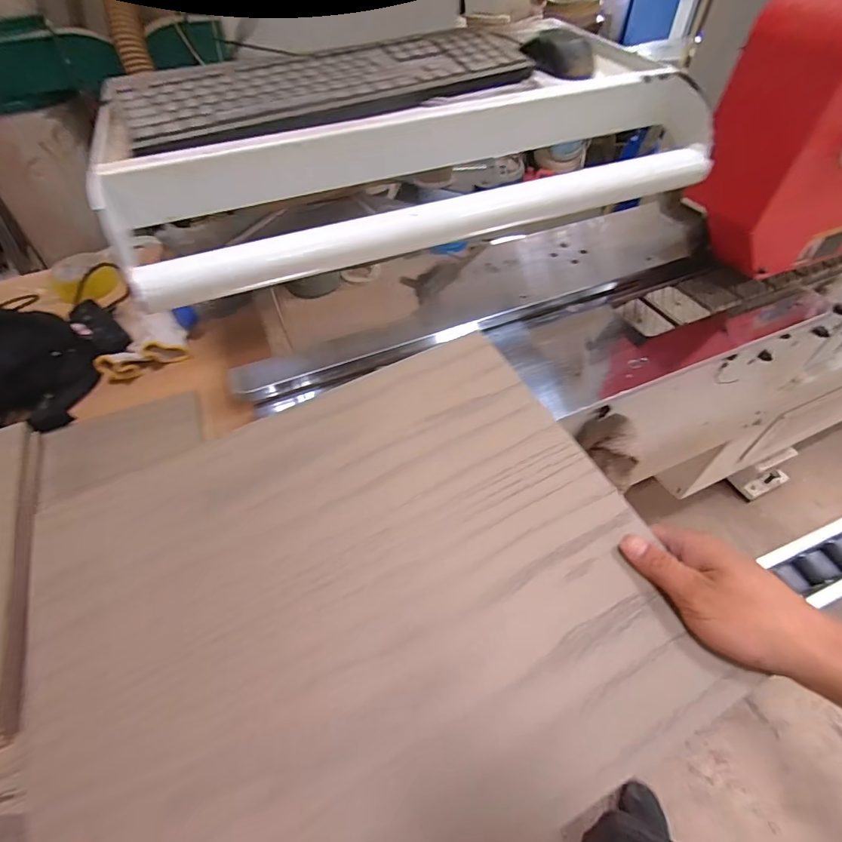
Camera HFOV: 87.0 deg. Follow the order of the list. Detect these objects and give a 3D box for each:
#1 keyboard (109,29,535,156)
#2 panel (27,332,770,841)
[{"bbox_3d":[-0.091,-0.363,0.472,0.427,0.034,0.152,-21,53,-16],"label":"keyboard"},{"bbox_3d":[-0.053,0.127,0.330,0.431,0.013,0.358,-23,56,-11],"label":"panel"}]

